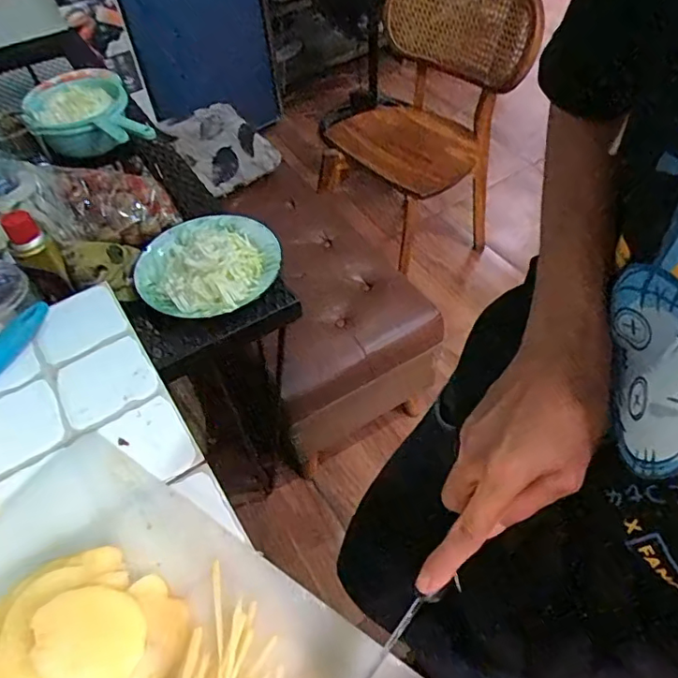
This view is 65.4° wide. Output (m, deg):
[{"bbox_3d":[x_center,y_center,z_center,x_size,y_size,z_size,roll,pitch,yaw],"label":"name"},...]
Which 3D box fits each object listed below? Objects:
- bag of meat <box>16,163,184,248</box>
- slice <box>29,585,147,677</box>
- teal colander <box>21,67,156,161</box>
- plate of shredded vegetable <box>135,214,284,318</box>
[{"bbox_3d":[-0.354,-0.208,0.793,0.191,0.090,0.109,-9,52,-3],"label":"bag of meat"},{"bbox_3d":[-0.150,0.179,0.320,0.061,0.006,0.054,9,52,-34],"label":"slice"},{"bbox_3d":[-0.443,-0.394,0.923,0.183,0.082,0.215,-23,54,-14],"label":"teal colander"},{"bbox_3d":[-0.186,-0.115,0.762,0.186,0.048,0.207,35,61,27],"label":"plate of shredded vegetable"}]

